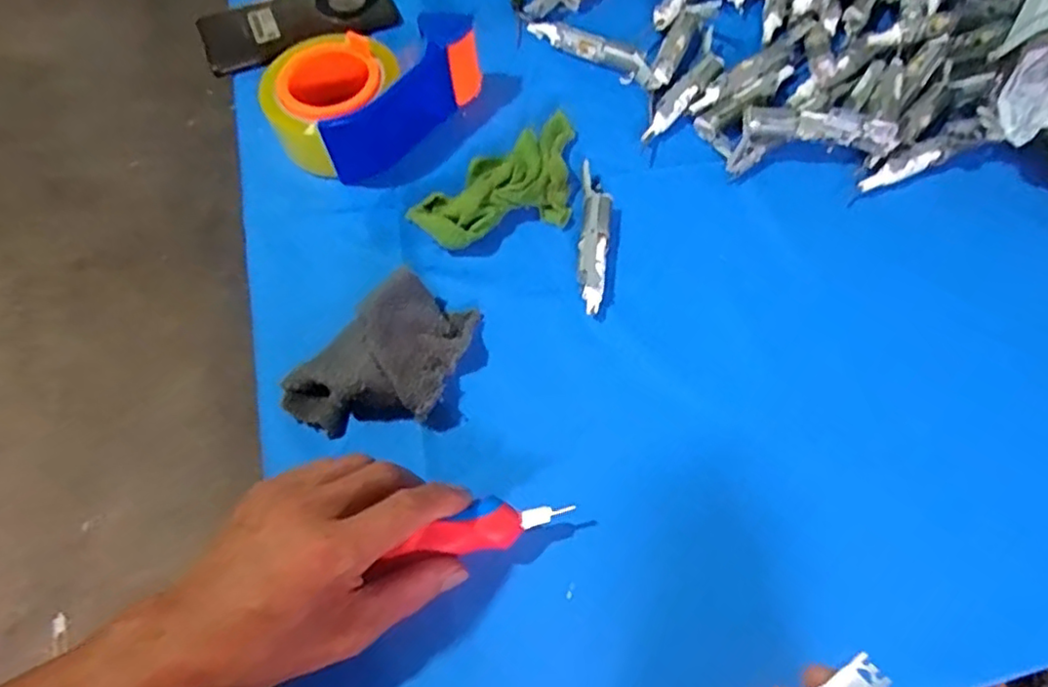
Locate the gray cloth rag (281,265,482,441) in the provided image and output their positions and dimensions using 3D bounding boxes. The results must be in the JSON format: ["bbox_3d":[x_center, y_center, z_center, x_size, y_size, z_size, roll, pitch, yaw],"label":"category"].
[{"bbox_3d":[-0.084,0.012,0.412,0.080,0.036,0.126,41,70,18],"label":"gray cloth rag"}]

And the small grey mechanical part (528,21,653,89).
[{"bbox_3d":[0.056,-0.246,0.544,0.118,0.012,0.021,30,67,14],"label":"small grey mechanical part"}]

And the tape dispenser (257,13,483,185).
[{"bbox_3d":[-0.120,-0.200,0.504,0.099,0.057,0.155,41,70,18],"label":"tape dispenser"}]

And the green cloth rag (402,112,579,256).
[{"bbox_3d":[-0.013,-0.115,0.476,0.139,0.023,0.079,-25,66,-12],"label":"green cloth rag"}]

